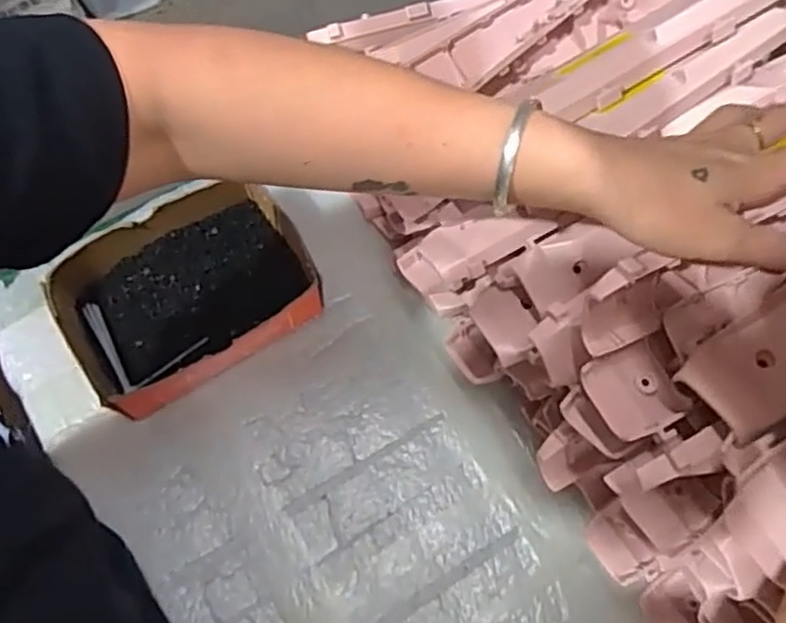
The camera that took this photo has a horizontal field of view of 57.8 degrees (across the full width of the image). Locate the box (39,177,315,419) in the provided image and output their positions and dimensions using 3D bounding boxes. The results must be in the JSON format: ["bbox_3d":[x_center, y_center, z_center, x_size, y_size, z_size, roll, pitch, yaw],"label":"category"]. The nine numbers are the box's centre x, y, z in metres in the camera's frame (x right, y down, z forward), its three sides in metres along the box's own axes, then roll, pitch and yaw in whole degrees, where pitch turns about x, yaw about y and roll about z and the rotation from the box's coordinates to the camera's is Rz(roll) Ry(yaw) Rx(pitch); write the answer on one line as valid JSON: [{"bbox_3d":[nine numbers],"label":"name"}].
[{"bbox_3d":[-0.173,-0.014,0.602,0.194,0.063,0.138,-33,73,-12],"label":"box"}]

